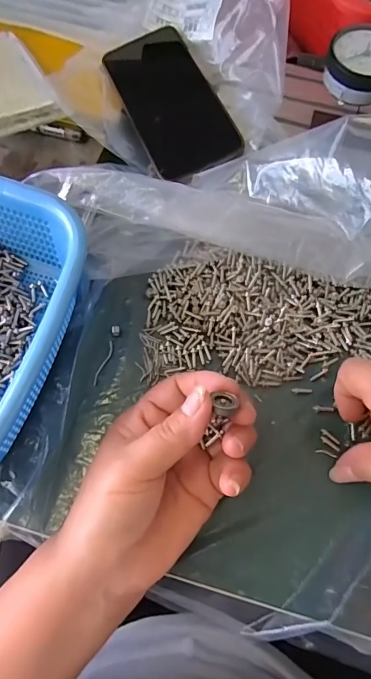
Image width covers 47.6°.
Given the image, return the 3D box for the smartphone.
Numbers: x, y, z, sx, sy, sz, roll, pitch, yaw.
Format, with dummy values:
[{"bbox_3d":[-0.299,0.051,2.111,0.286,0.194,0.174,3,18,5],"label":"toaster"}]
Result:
[{"bbox_3d":[-0.014,-0.213,0.376,0.076,0.011,0.160,-23,72,-10],"label":"smartphone"}]

